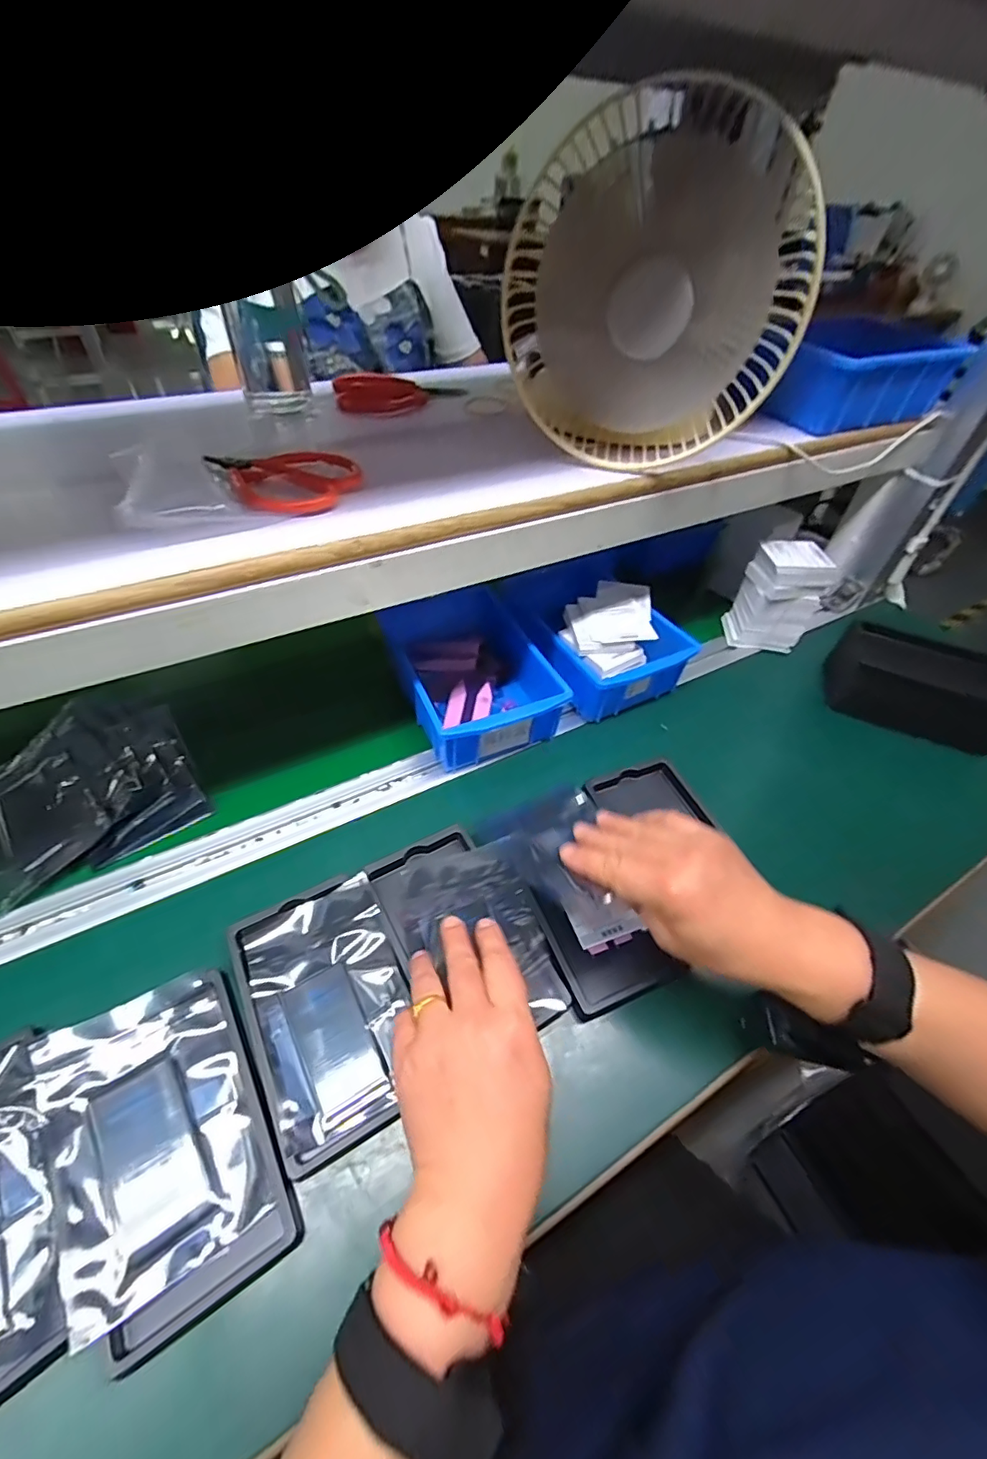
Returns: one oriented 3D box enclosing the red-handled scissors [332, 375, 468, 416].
[{"bbox_3d":[-0.090,-0.316,0.501,0.114,0.015,0.068,-10,49,-13],"label":"red-handled scissors"}]

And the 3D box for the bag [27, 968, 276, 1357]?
[{"bbox_3d":[-0.195,0.224,0.302,0.093,0.021,0.144,-23,53,-23],"label":"bag"}]

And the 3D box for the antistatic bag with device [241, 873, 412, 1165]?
[{"bbox_3d":[-0.108,0.179,0.356,0.094,0.019,0.143,-18,51,-20],"label":"antistatic bag with device"}]

